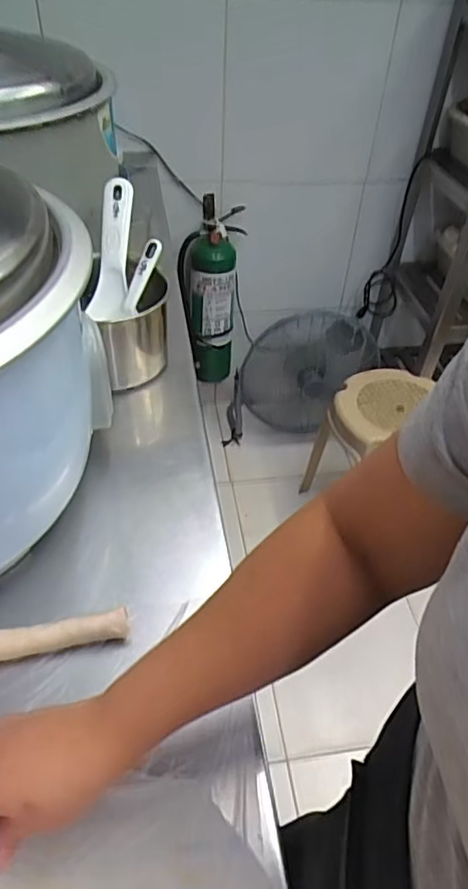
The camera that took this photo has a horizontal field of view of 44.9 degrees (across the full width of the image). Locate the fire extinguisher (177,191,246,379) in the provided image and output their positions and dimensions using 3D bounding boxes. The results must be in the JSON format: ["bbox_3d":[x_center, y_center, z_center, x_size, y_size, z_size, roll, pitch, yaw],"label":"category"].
[{"bbox_3d":[-0.074,-0.415,1.661,0.143,0.510,0.176,14,46,11],"label":"fire extinguisher"}]

